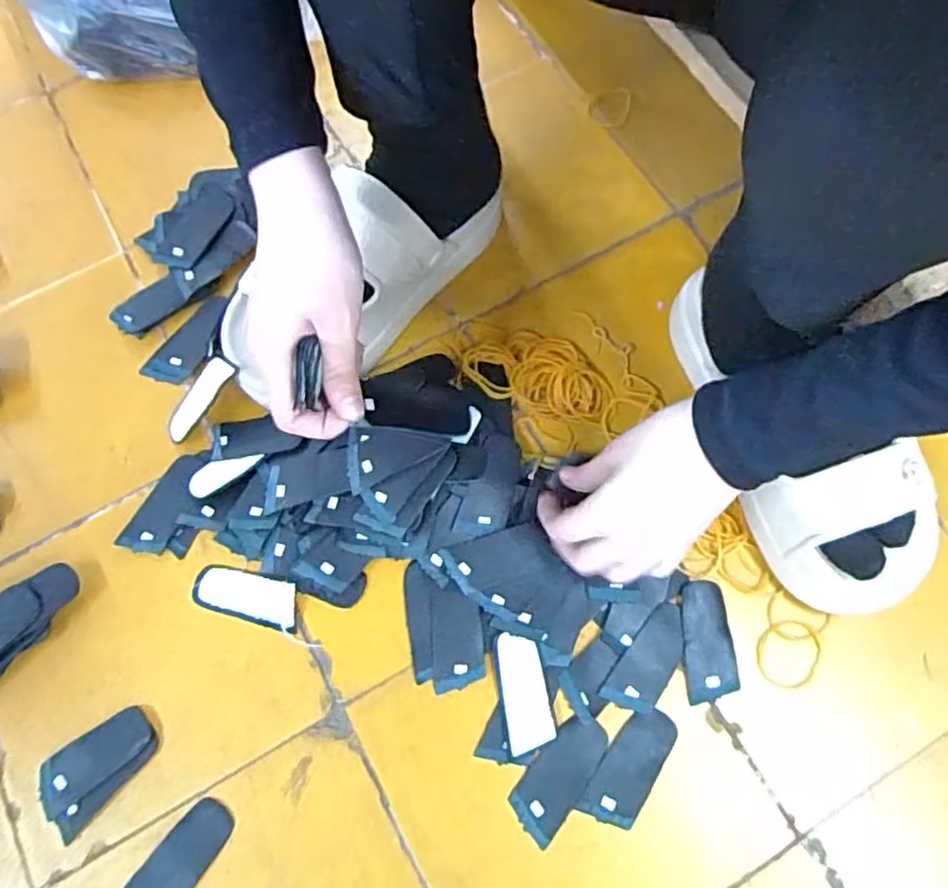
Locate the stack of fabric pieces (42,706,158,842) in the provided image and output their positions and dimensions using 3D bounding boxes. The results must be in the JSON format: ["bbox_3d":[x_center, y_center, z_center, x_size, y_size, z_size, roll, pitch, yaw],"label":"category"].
[{"bbox_3d":[-0.232,0.196,0.415,0.044,0.004,0.073,41,76,14],"label":"stack of fabric pieces"}]

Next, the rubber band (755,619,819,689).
[{"bbox_3d":[0.202,0.135,0.437,0.039,0.004,0.044,20,72,8],"label":"rubber band"}]

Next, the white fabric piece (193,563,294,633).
[{"bbox_3d":[-0.151,0.099,0.451,0.074,0.004,0.031,15,72,7],"label":"white fabric piece"}]

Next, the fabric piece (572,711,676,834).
[{"bbox_3d":[0.095,0.195,0.411,0.032,0.004,0.071,31,74,12],"label":"fabric piece"}]

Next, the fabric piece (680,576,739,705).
[{"bbox_3d":[0.151,0.126,0.439,0.033,0.004,0.073,-3,71,0],"label":"fabric piece"}]

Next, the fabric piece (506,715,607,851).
[{"bbox_3d":[0.051,0.200,0.410,0.032,0.004,0.072,35,75,13],"label":"fabric piece"}]

